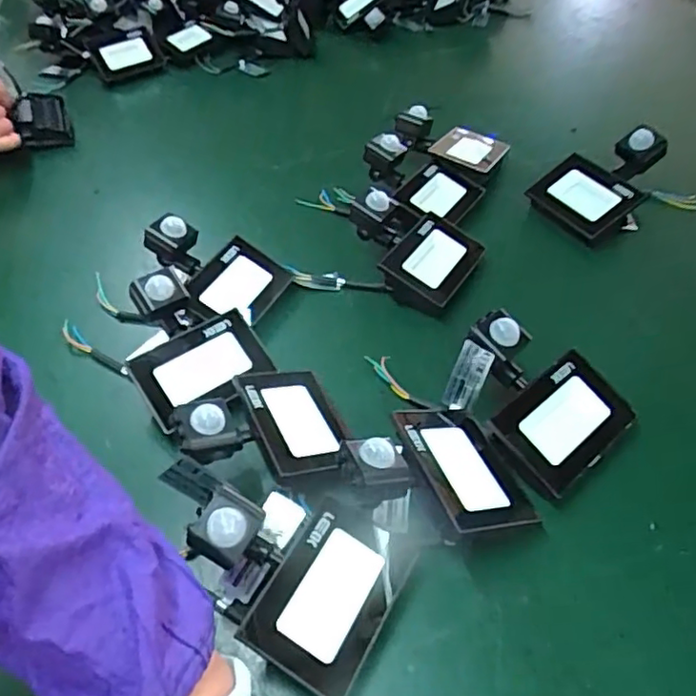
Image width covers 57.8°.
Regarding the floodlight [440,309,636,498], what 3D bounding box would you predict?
[{"bbox_3d":[0.150,0.033,0.488,0.107,0.084,0.125,-32,51,-25],"label":"floodlight"}]

